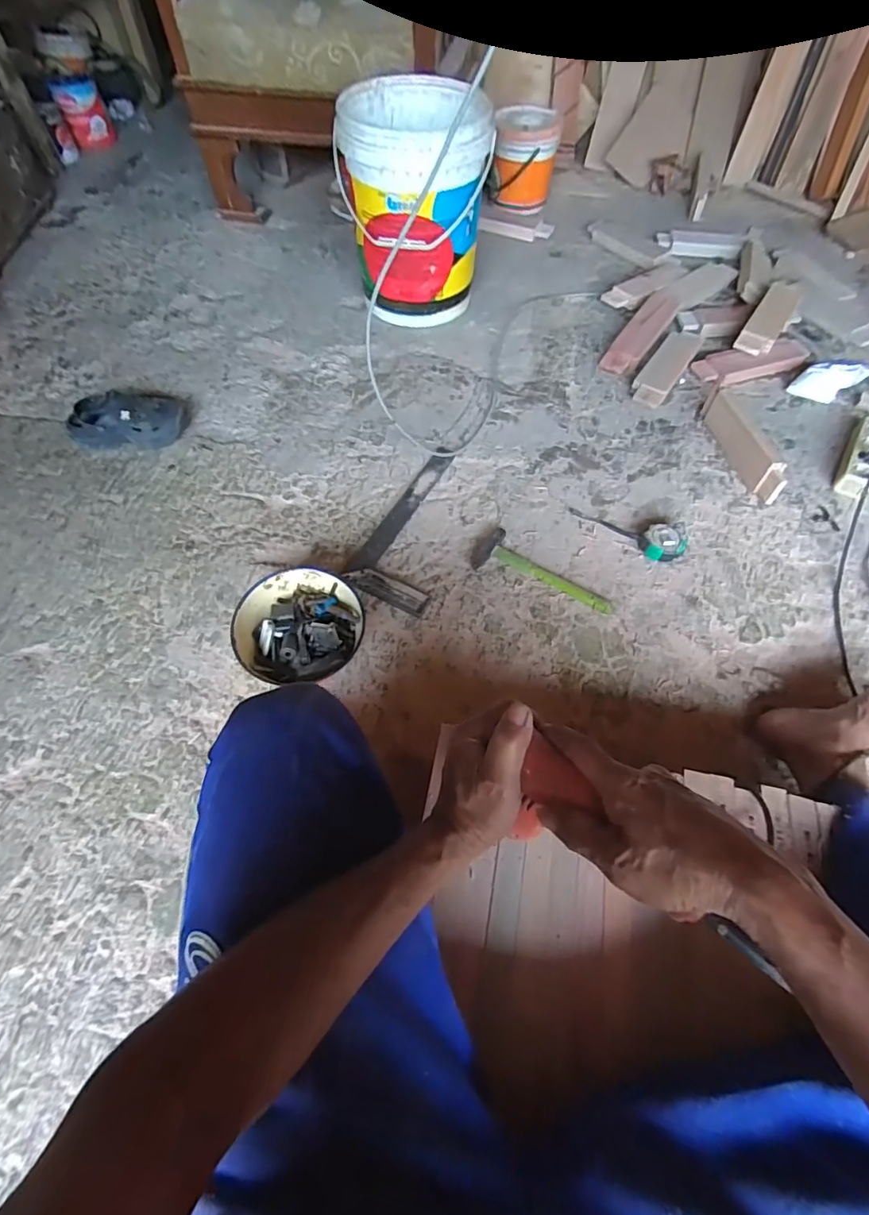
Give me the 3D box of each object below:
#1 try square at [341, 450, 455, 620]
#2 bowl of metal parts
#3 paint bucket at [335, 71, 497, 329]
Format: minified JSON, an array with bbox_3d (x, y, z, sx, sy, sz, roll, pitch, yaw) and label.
[{"bbox_3d":[-0.019,-0.156,0.924,0.147,0.014,0.352,21,63,12],"label":"try square"},{"bbox_3d":[-0.195,0.035,0.769,0.166,0.090,0.172,0,60,0],"label":"bowl of metal parts"},{"bbox_3d":[-0.042,-0.888,1.158,0.286,0.356,0.311,-5,61,-2],"label":"paint bucket"}]

